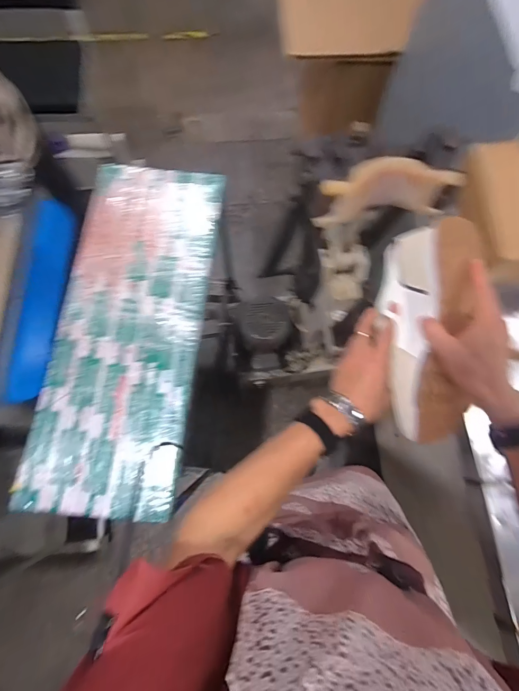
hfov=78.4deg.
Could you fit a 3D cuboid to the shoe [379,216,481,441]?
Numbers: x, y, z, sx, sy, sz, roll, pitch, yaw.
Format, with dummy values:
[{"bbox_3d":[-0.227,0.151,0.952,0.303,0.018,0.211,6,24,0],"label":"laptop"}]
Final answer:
[{"bbox_3d":[0.220,-0.013,0.422,0.089,0.094,0.270,1,89,0],"label":"shoe"}]

